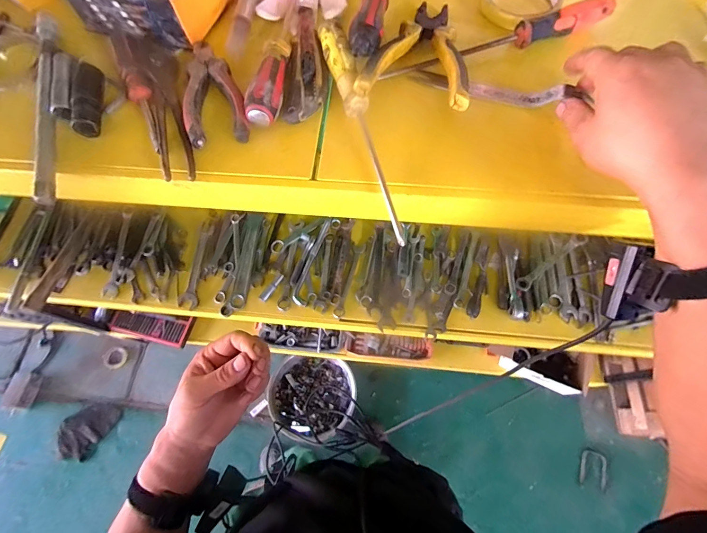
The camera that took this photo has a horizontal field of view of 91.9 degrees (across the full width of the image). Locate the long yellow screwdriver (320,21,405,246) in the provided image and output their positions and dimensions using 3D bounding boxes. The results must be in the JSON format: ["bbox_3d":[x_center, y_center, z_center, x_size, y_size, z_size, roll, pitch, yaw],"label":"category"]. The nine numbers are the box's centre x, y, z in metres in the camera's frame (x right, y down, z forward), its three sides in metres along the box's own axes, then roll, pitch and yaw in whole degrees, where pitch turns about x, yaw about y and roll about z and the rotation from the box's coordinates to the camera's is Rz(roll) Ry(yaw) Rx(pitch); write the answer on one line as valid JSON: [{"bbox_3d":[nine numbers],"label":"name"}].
[{"bbox_3d":[0.008,-0.136,0.319,0.025,0.029,0.246,-16,67,-5],"label":"long yellow screwdriver"}]

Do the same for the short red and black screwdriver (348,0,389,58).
[{"bbox_3d":[0.018,-0.271,0.353,0.031,0.028,0.146,6,67,4],"label":"short red and black screwdriver"}]

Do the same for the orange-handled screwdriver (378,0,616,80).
[{"bbox_3d":[0.154,-0.242,0.366,0.255,0.028,0.023,-15,67,-5],"label":"orange-handled screwdriver"}]

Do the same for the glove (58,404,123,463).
[{"bbox_3d":[-1.090,0.656,1.383,0.171,0.066,0.248,32,71,14],"label":"glove"}]

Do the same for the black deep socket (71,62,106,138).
[{"bbox_3d":[-0.270,-0.167,0.349,0.023,0.027,0.081,-9,67,-2],"label":"black deep socket"}]

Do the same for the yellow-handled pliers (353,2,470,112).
[{"bbox_3d":[0.073,-0.228,0.353,0.101,0.032,0.177,12,68,7],"label":"yellow-handled pliers"}]

